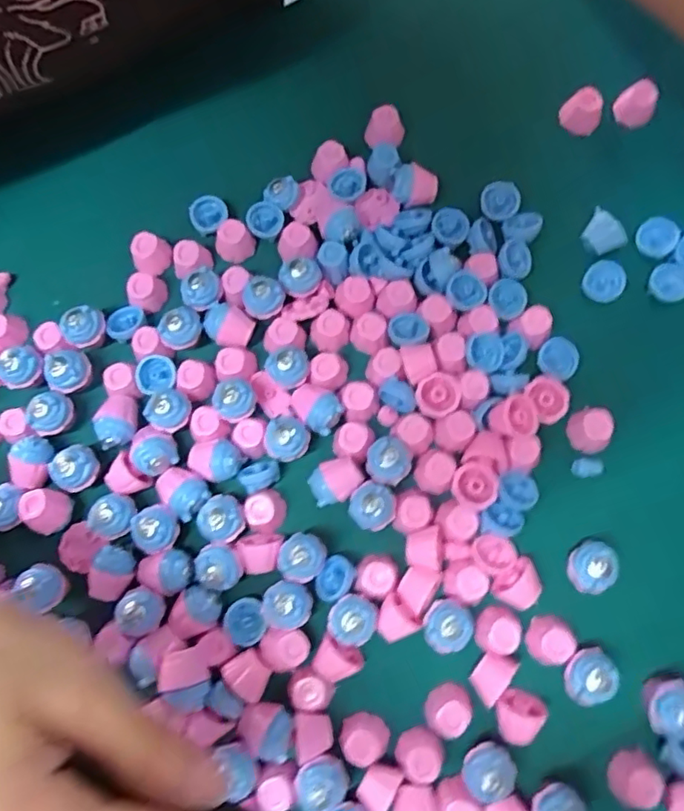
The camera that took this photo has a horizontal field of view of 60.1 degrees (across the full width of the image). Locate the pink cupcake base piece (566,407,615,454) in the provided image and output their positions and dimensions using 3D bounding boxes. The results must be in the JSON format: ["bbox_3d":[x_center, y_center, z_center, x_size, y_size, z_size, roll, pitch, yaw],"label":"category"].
[{"bbox_3d":[0.117,0.012,0.278,0.015,0.018,0.020,-17,77,-2],"label":"pink cupcake base piece"}]

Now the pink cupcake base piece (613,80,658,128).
[{"bbox_3d":[0.155,-0.158,0.311,0.019,0.017,0.016,31,80,8],"label":"pink cupcake base piece"}]

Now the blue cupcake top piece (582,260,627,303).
[{"bbox_3d":[0.130,-0.062,0.292,0.017,0.008,0.019,-43,79,-8],"label":"blue cupcake top piece"}]

